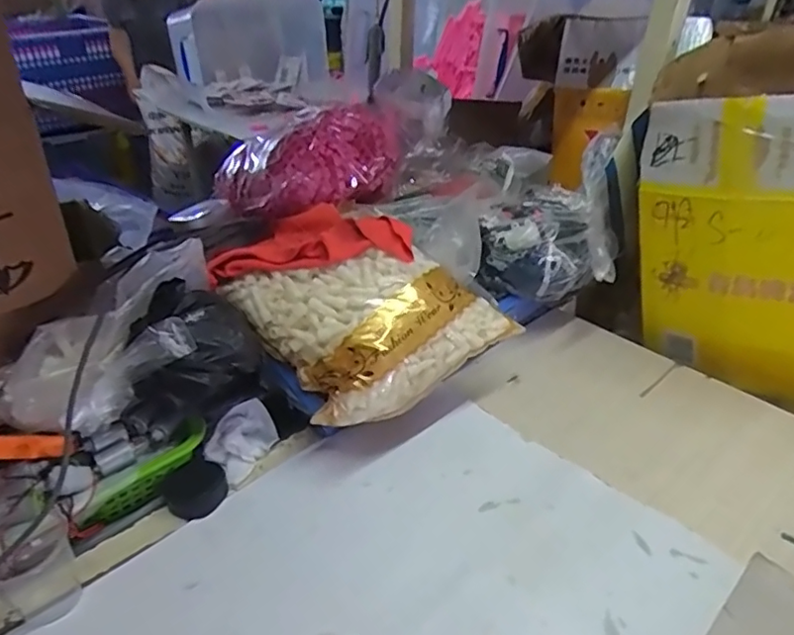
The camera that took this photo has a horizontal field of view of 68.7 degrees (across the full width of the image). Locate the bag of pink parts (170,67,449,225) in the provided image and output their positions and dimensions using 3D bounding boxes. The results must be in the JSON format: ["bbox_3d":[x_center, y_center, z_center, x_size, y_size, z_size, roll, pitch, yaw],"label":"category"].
[{"bbox_3d":[-0.091,-0.216,0.786,0.381,0.113,0.155,-29,41,-16],"label":"bag of pink parts"}]

